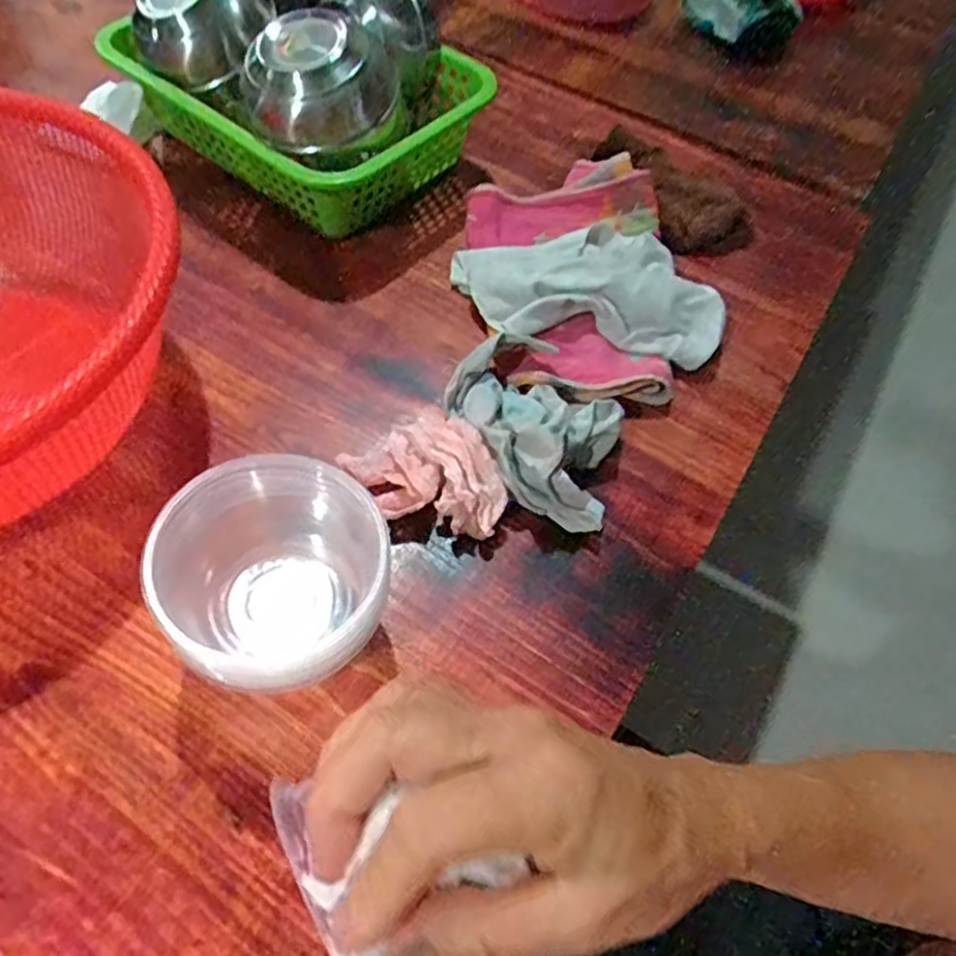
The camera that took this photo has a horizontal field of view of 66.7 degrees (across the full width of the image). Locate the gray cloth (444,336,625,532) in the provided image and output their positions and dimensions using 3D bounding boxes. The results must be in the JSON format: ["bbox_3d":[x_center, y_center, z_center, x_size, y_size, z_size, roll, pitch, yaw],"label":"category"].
[{"bbox_3d":[0.045,-0.035,0.489,0.094,0.054,0.147,-25,62,-19],"label":"gray cloth"}]

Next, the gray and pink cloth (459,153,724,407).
[{"bbox_3d":[0.081,-0.163,0.578,0.176,0.047,0.240,-16,59,-14],"label":"gray and pink cloth"}]

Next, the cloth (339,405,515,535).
[{"bbox_3d":[-0.031,-0.003,0.474,0.076,0.040,0.106,-33,65,-23],"label":"cloth"}]

